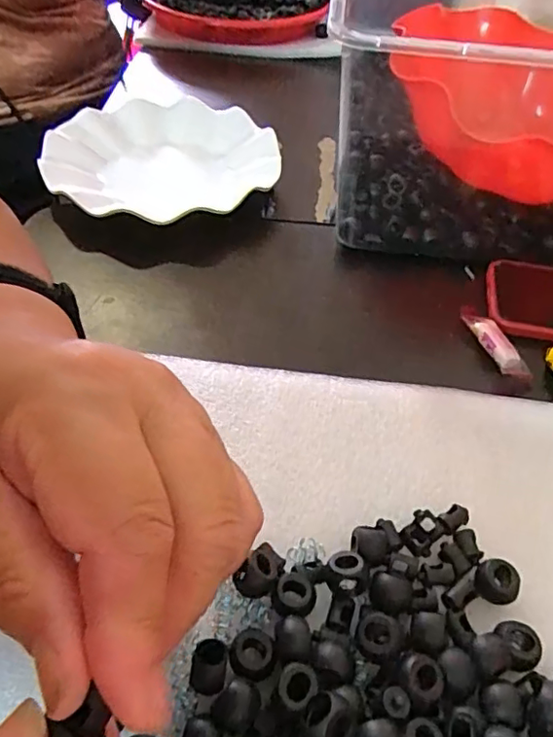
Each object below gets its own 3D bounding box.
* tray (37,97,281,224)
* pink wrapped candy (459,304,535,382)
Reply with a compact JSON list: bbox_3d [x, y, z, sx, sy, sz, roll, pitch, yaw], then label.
[{"bbox_3d":[-0.094,-0.173,0.465,0.176,0.034,0.154,-13,48,-16],"label":"tray"},{"bbox_3d":[0.132,-0.018,0.348,0.013,0.011,0.063,-13,49,-16],"label":"pink wrapped candy"}]

